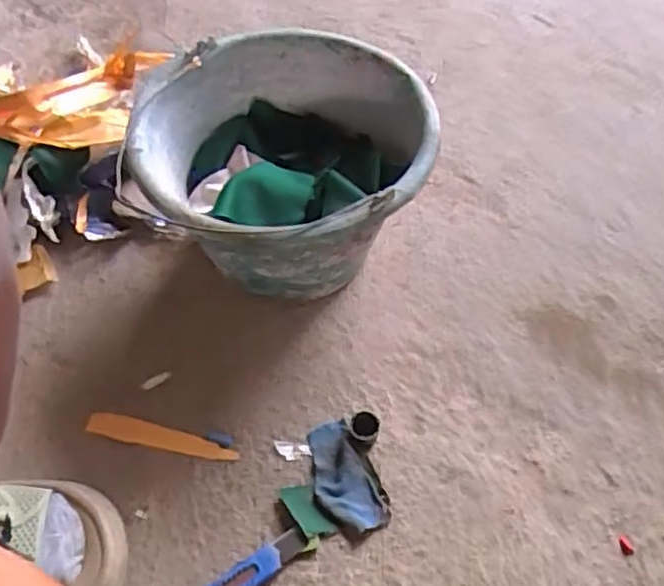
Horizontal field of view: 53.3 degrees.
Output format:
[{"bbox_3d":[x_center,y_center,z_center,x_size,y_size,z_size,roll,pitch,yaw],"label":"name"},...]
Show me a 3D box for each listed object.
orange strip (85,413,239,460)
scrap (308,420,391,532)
[{"bbox_3d":[-0.140,0.118,0.546,0.125,0.004,0.021,11,55,4],"label":"orange strip"},{"bbox_3d":[0.006,0.150,0.536,0.045,0.011,0.093,-21,59,-17],"label":"scrap"}]

